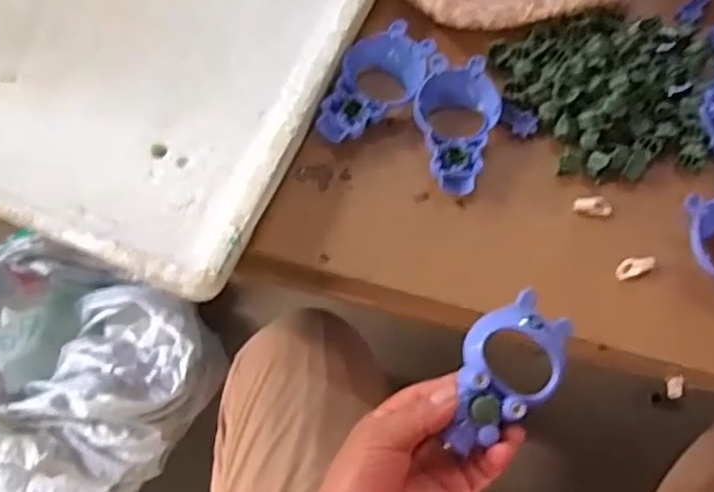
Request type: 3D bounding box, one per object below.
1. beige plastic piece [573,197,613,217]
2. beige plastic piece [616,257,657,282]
[{"bbox_3d":[0.168,-0.028,0.474,0.027,0.005,0.012,3,68,3],"label":"beige plastic piece"},{"bbox_3d":[0.192,0.014,0.458,0.029,0.006,0.014,-18,69,-5],"label":"beige plastic piece"}]

